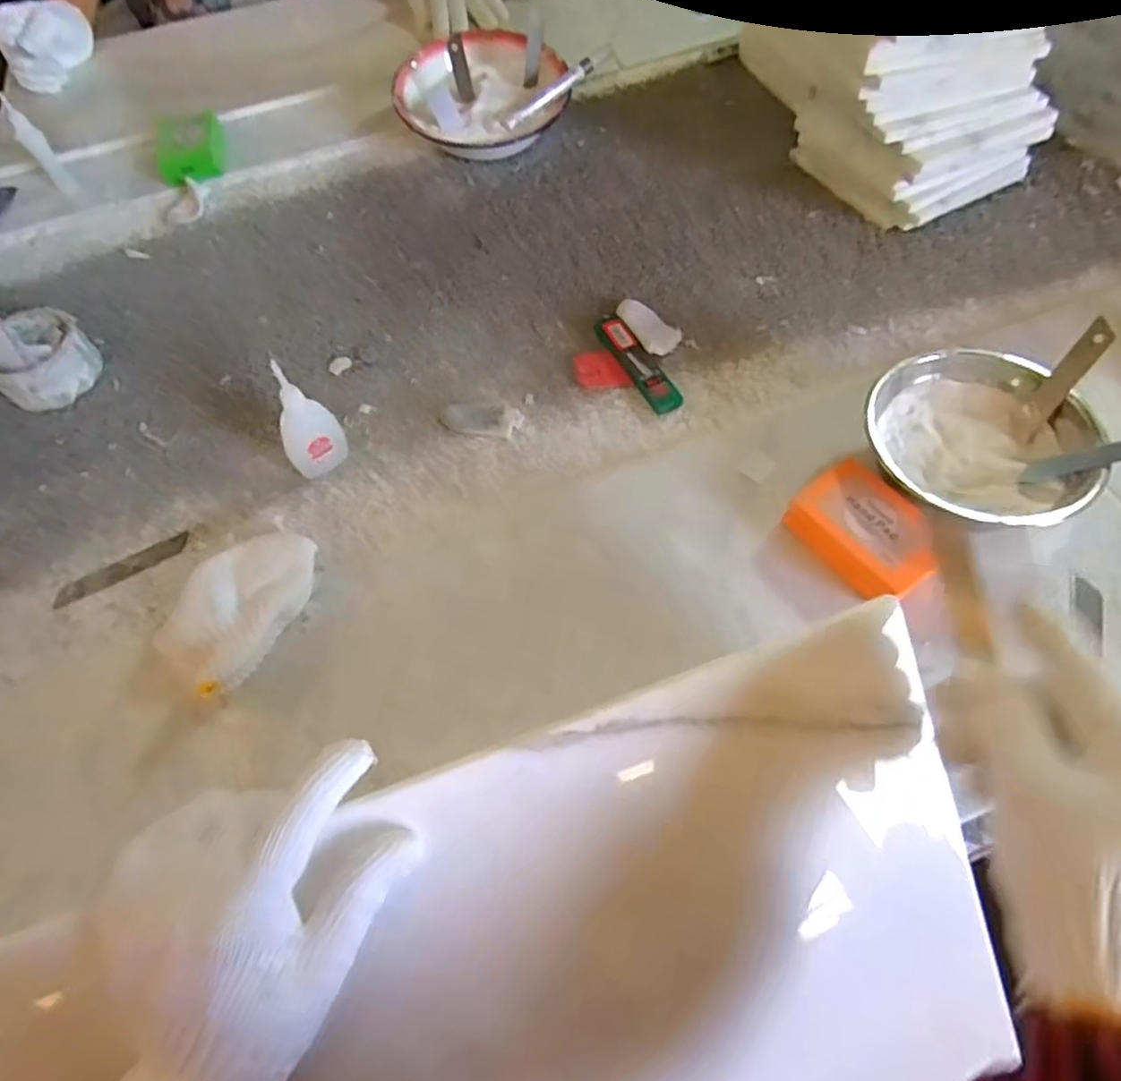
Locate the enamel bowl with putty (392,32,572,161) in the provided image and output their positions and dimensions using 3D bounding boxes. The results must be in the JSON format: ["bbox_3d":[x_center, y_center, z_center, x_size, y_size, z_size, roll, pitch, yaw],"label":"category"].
[{"bbox_3d":[-0.090,-0.499,0.765,0.189,0.087,0.174,-22,59,-9],"label":"enamel bowl with putty"}]

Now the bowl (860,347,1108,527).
[{"bbox_3d":[0.289,-0.066,0.486,0.146,0.058,0.135,11,60,12],"label":"bowl"}]

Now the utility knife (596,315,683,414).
[{"bbox_3d":[0.064,-0.153,0.585,0.025,0.013,0.119,-22,59,-9],"label":"utility knife"}]

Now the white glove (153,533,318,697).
[{"bbox_3d":[-0.213,0.045,0.467,0.068,0.035,0.112,25,64,19],"label":"white glove"}]

